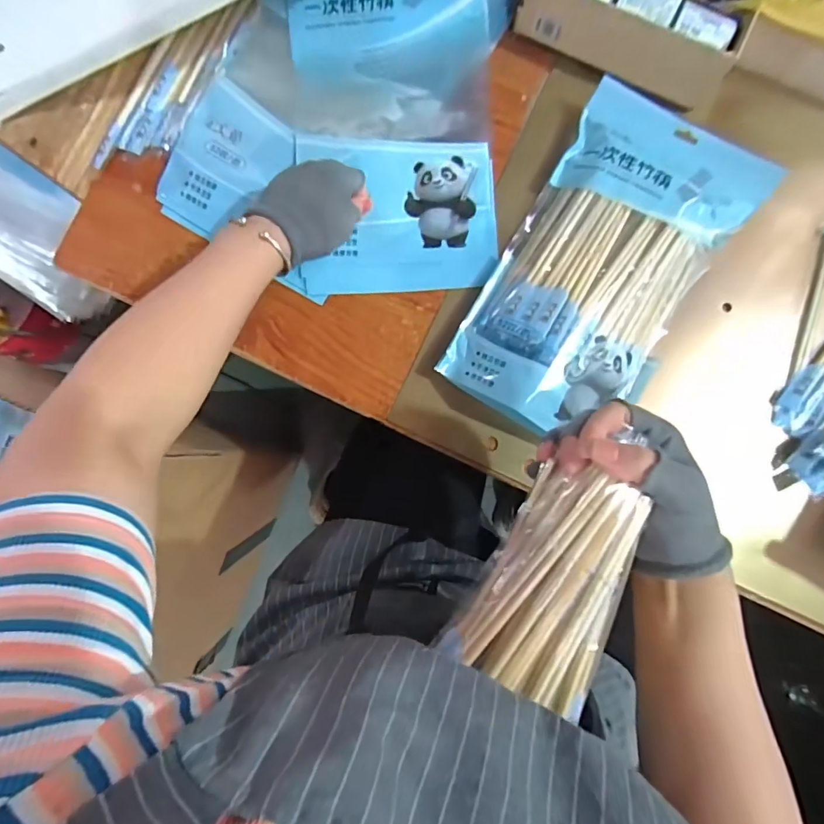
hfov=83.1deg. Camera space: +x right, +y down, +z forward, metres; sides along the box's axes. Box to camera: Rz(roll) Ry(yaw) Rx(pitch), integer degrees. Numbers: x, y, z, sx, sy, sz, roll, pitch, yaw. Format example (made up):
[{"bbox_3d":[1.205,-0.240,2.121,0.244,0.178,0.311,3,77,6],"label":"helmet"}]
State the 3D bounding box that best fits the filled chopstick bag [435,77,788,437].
[{"bbox_3d":[0.185,-0.139,0.454,0.178,0.049,0.342,30,86,2],"label":"filled chopstick bag"}]

